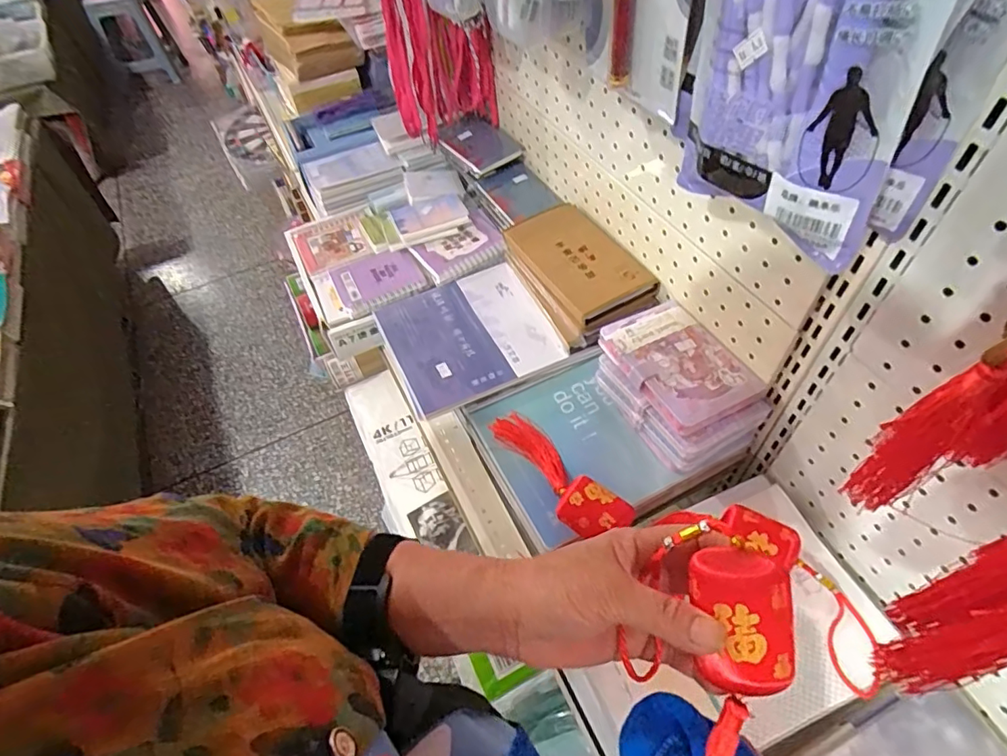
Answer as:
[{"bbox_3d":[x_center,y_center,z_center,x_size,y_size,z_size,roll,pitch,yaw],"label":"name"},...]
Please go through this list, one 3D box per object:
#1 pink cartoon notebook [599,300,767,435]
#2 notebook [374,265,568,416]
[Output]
[{"bbox_3d":[0.175,-0.020,0.548,0.105,0.010,0.142,-24,55,-13],"label":"pink cartoon notebook"},{"bbox_3d":[-0.044,-0.056,0.669,0.188,0.013,0.181,-23,55,-12],"label":"notebook"}]

